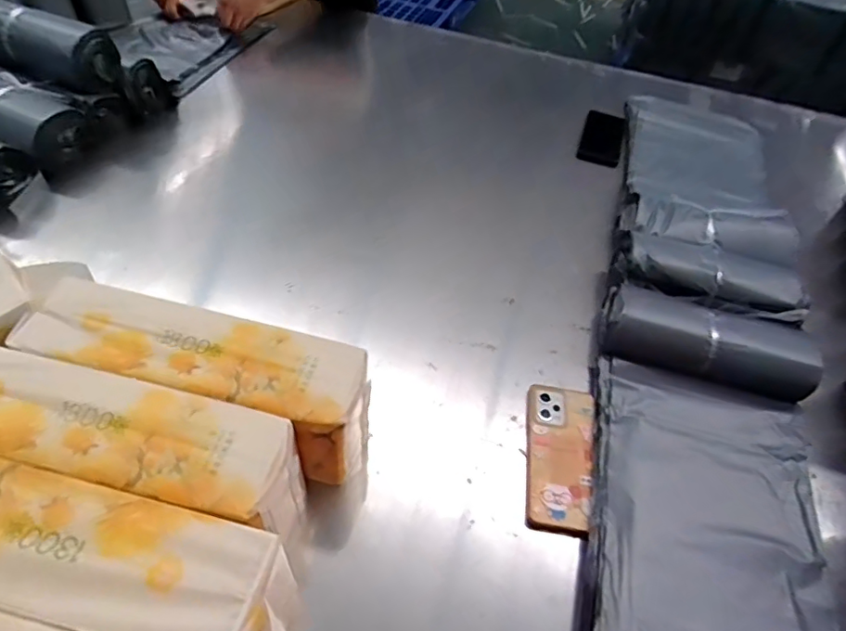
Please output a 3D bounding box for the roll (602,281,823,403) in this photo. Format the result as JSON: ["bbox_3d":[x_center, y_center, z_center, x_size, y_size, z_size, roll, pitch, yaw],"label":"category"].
[{"bbox_3d":[0.361,0.028,0.663,0.250,0.057,0.105,14,50,6],"label":"roll"}]

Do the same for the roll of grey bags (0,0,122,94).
[{"bbox_3d":[-0.623,-0.439,0.848,0.256,0.084,0.089,20,51,10],"label":"roll of grey bags"}]

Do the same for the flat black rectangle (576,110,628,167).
[{"bbox_3d":[0.341,-0.336,1.002,0.075,0.017,0.126,18,64,7],"label":"flat black rectangle"}]

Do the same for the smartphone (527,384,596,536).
[{"bbox_3d":[0.153,0.153,0.588,0.076,0.009,0.175,10,50,3],"label":"smartphone"}]

